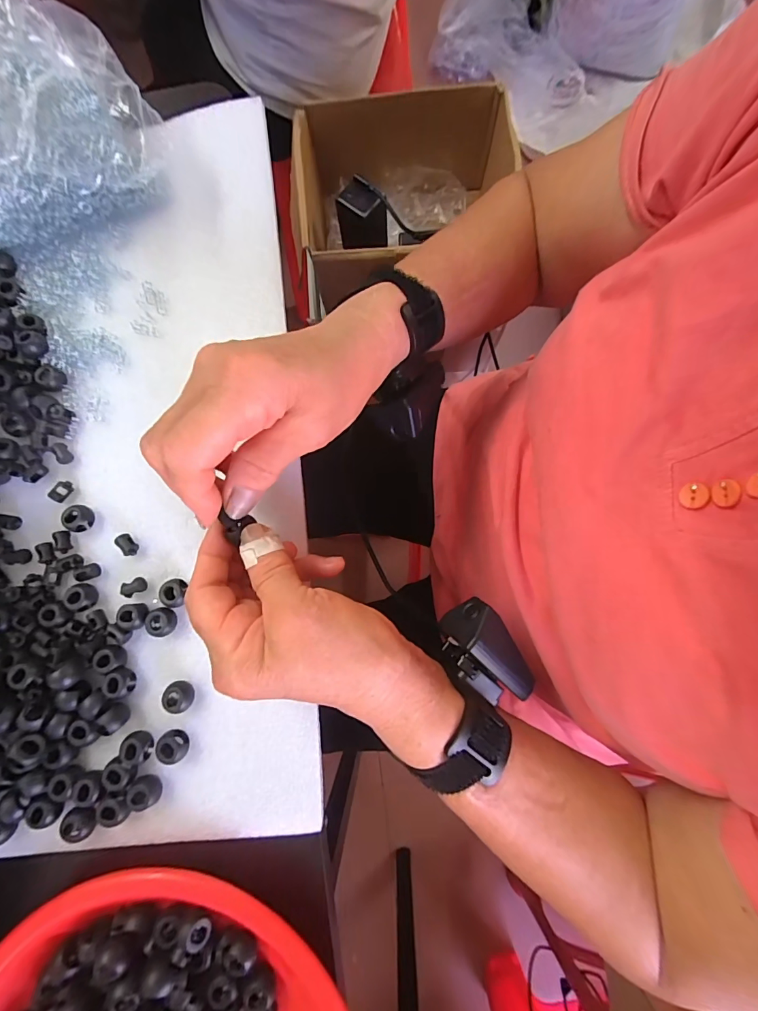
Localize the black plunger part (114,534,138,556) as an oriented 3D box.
[{"bbox_3d":[-0.165,0.026,0.263,0.009,0.009,0.015,-43,81,-7],"label":"black plunger part"}]

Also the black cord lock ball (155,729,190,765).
[{"bbox_3d":[-0.121,0.142,0.237,0.015,0.013,0.017,-41,81,-6],"label":"black cord lock ball"}]

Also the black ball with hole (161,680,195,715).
[{"bbox_3d":[-0.121,0.116,0.243,0.017,0.013,0.015,41,83,8],"label":"black ball with hole"}]

